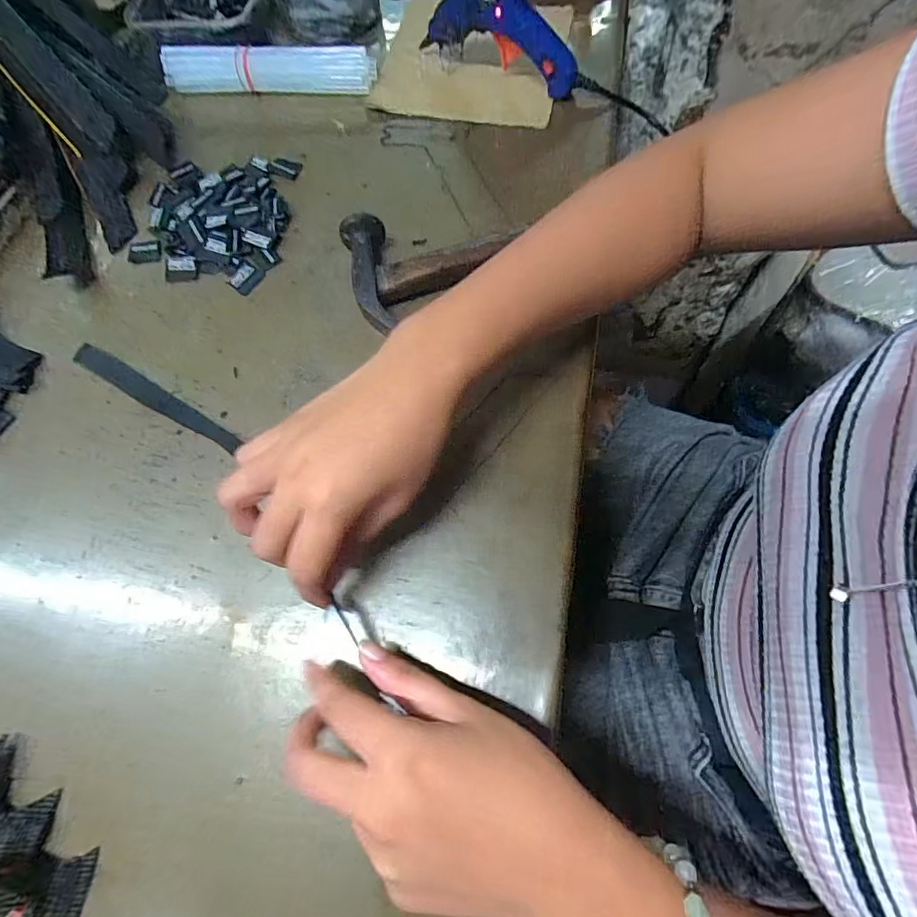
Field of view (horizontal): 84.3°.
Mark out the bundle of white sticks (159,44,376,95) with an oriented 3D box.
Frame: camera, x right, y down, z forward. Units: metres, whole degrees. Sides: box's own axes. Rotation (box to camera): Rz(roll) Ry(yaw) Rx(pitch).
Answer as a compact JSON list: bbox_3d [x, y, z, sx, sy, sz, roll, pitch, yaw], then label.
[{"bbox_3d":[-0.171,-0.345,0.447,0.190,0.029,0.030,3,69,4],"label":"bundle of white sticks"}]

